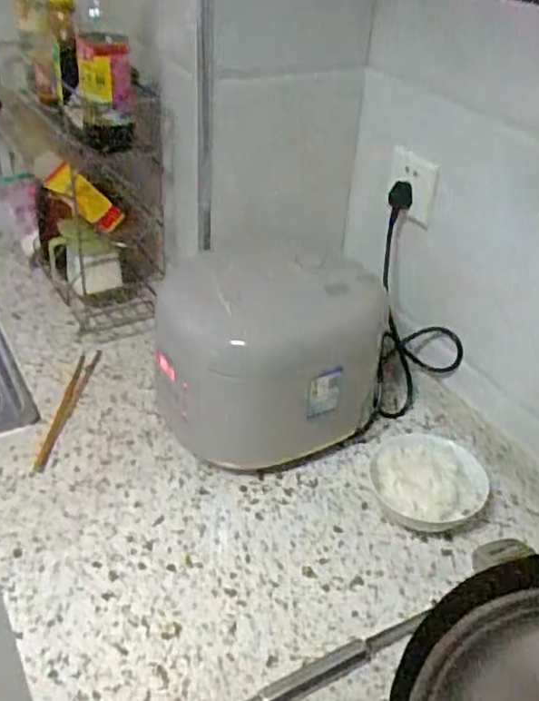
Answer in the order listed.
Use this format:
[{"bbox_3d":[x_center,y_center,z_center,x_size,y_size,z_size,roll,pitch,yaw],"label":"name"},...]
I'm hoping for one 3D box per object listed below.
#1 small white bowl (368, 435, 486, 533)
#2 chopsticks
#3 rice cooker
[{"bbox_3d":[0.183,0.157,0.789,0.124,0.067,0.117,2,36,-2],"label":"small white bowl"},{"bbox_3d":[-0.265,0.073,0.908,0.028,0.007,0.243,3,36,0],"label":"chopsticks"},{"bbox_3d":[0.001,-0.008,0.879,0.287,0.217,0.245,-3,36,-8],"label":"rice cooker"}]

